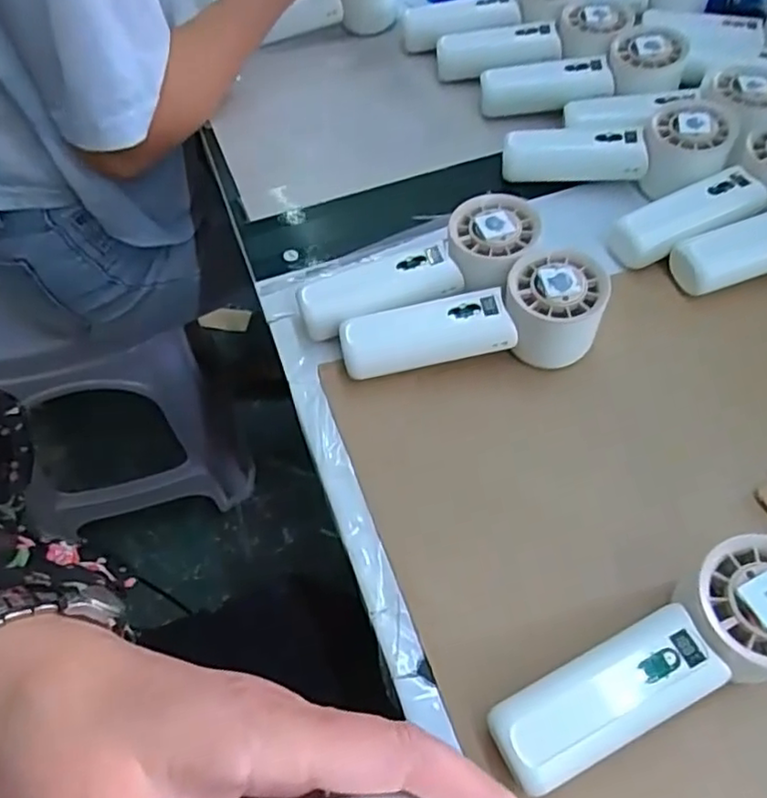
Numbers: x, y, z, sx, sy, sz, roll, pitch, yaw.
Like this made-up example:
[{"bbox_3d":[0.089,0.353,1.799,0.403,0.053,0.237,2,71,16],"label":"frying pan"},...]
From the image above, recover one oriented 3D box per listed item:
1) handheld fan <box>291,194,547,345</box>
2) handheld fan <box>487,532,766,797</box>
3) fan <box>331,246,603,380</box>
[{"bbox_3d":[0.026,-0.072,0.415,0.154,0.055,0.063,-24,60,-13],"label":"handheld fan"},{"bbox_3d":[0.120,0.116,0.290,0.155,0.055,0.053,-19,59,-10],"label":"handheld fan"},{"bbox_3d":[0.053,-0.048,0.397,0.156,0.055,0.054,-5,57,-1],"label":"fan"}]

